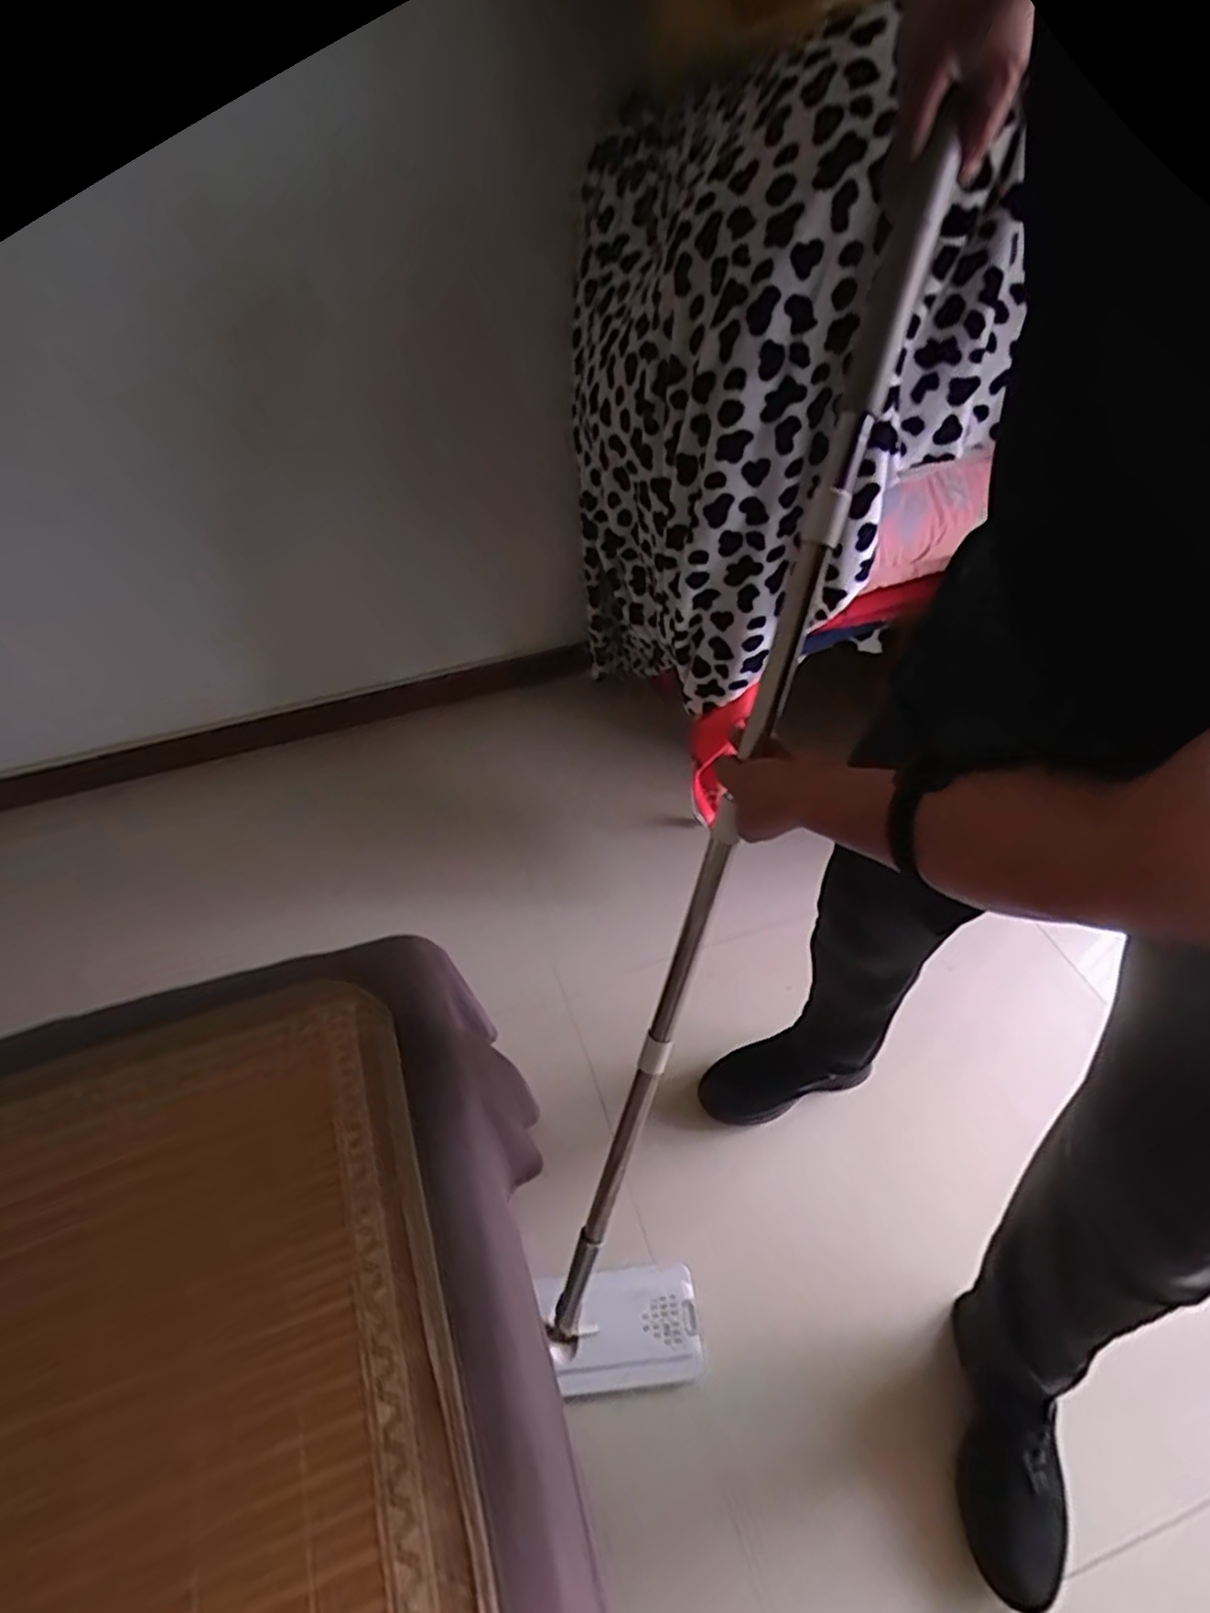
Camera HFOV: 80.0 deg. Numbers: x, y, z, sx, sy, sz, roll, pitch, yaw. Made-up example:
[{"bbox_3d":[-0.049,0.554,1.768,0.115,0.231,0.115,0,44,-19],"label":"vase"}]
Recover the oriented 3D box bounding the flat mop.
[{"bbox_3d":[0.116,0.121,0.671,0.166,1.146,0.107,14,21,11],"label":"flat mop"}]

